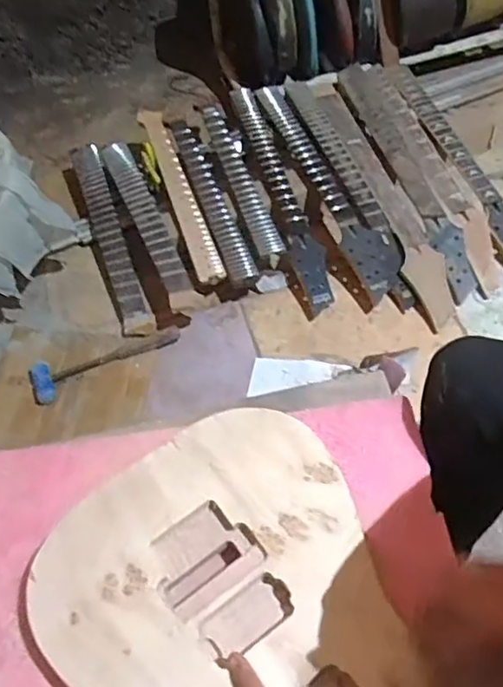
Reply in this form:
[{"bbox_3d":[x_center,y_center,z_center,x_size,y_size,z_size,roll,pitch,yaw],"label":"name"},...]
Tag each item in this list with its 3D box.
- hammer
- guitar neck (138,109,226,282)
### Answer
[{"bbox_3d":[-0.291,0.023,1.182,0.302,0.040,0.066,-26,59,-12],"label":"hammer"},{"bbox_3d":[-0.158,-0.337,1.323,0.058,0.032,0.504,-16,63,-12],"label":"guitar neck"}]

